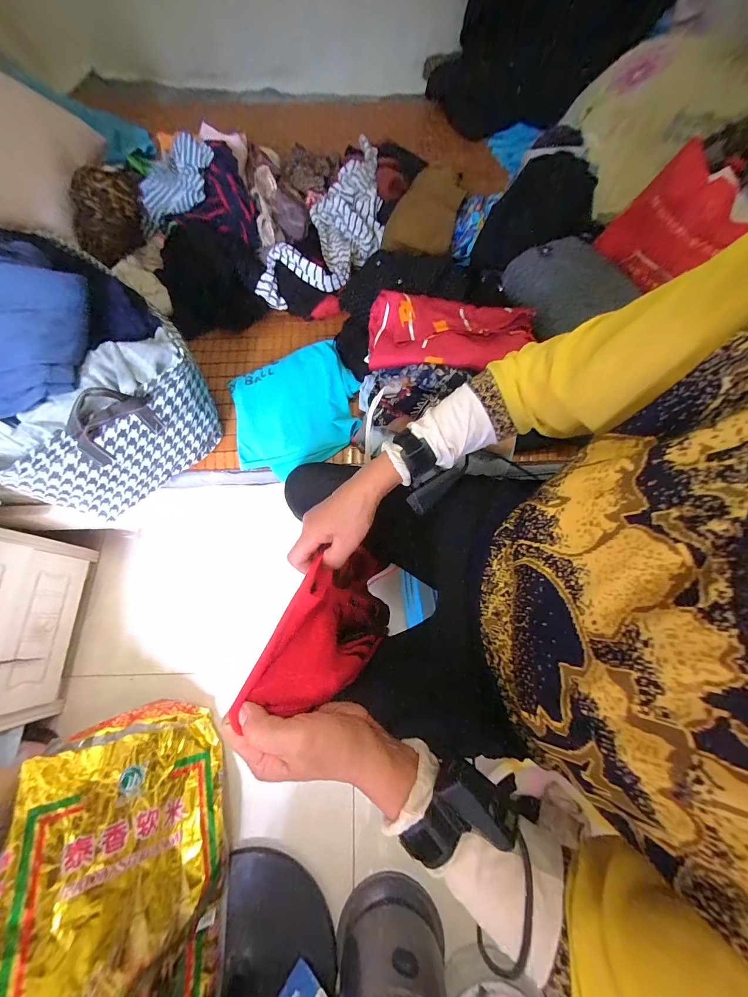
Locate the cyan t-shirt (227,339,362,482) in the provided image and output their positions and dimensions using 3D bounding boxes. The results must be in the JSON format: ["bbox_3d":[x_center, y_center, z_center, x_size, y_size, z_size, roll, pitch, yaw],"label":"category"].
[{"bbox_3d":[-0.149,-0.170,0.644,0.246,0.079,0.208,-13,70,-5],"label":"cyan t-shirt"}]

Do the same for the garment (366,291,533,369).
[{"bbox_3d":[0.118,-0.256,0.515,0.252,0.039,0.129,-2,70,-1],"label":"garment"}]

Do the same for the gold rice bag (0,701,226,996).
[{"bbox_3d":[-0.496,0.799,0.639,0.141,0.400,0.681,-41,51,25],"label":"gold rice bag"}]

